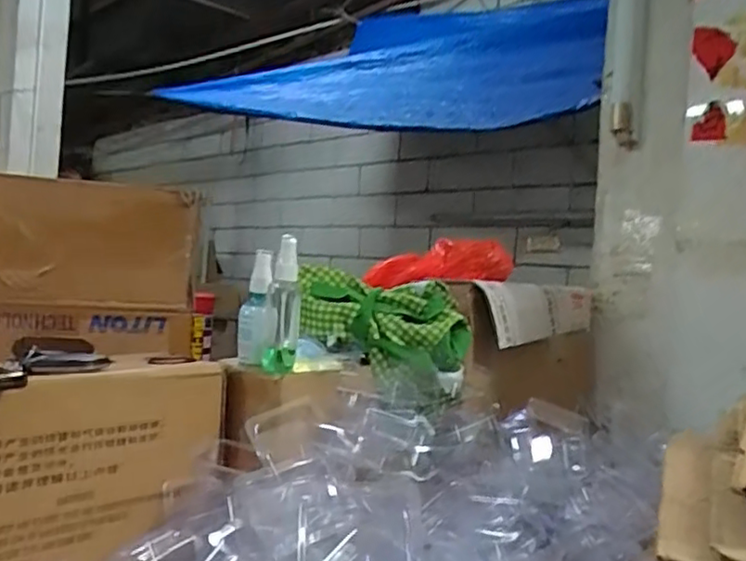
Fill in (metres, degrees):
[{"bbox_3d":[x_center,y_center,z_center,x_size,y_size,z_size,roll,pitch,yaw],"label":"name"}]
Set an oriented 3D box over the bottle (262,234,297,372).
[{"bbox_3d":[-0.089,0.025,0.653,0.032,0.132,0.038,4,1,-13],"label":"bottle"}]

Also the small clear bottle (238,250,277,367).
[{"bbox_3d":[-0.119,0.029,0.674,0.037,0.116,0.035,4,1,-13],"label":"small clear bottle"}]

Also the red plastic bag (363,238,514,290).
[{"bbox_3d":[0.088,-0.021,0.883,0.197,0.060,0.050,-7,-1,8],"label":"red plastic bag"}]

